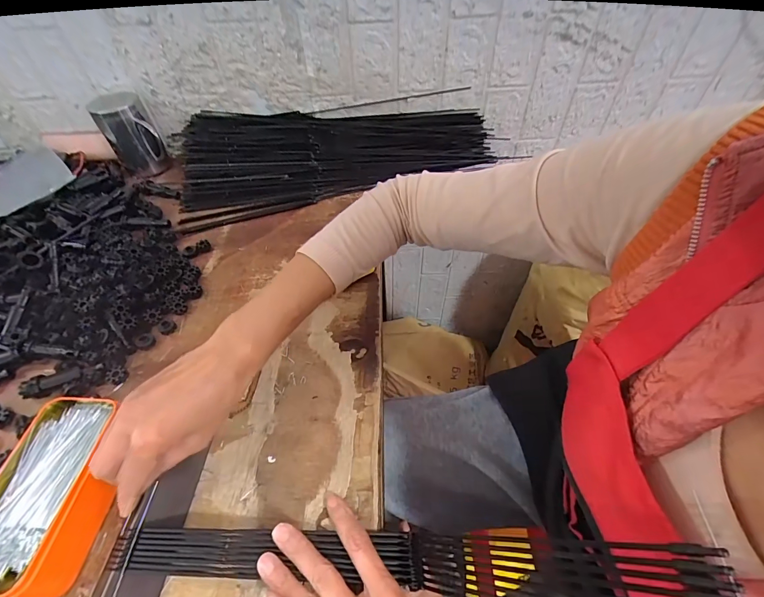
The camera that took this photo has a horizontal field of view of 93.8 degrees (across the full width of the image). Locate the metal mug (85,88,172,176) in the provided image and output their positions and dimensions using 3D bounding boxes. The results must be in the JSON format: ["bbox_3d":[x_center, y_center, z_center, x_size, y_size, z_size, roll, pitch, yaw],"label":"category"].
[{"bbox_3d":[-0.443,-0.294,0.632,0.081,0.111,0.102,-28,54,-19],"label":"metal mug"}]

